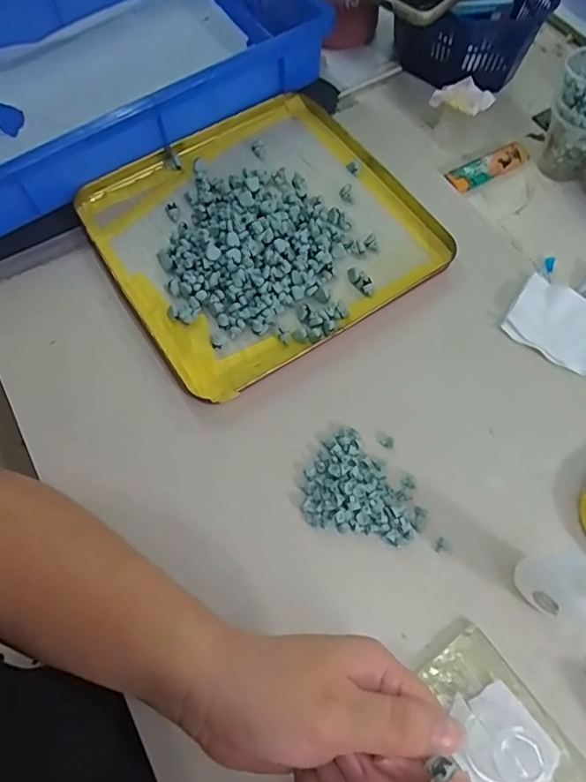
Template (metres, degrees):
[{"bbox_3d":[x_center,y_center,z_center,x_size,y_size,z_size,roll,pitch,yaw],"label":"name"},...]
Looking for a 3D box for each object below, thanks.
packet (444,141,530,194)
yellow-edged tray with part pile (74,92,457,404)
[{"bbox_3d":[0.175,-0.200,0.474,0.081,0.010,0.024,-27,67,-9],"label":"packet"},{"bbox_3d":[-0.029,-0.137,0.435,0.236,0.023,0.238,-31,68,-10],"label":"yellow-edged tray with part pile"}]

